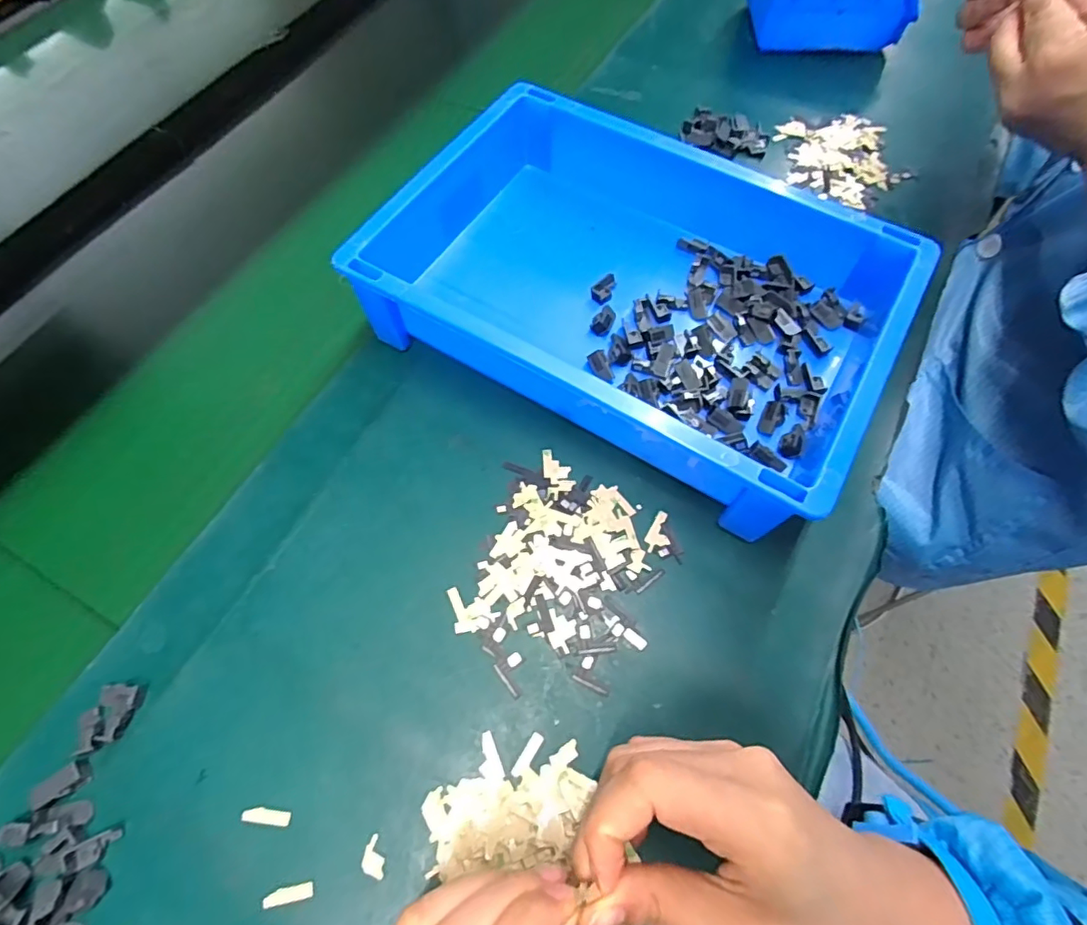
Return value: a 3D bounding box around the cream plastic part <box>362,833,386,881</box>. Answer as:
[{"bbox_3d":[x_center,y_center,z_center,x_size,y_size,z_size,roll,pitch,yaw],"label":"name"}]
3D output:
[{"bbox_3d":[-0.079,0.184,0.259,0.010,0.004,0.017,2,64,2],"label":"cream plastic part"}]

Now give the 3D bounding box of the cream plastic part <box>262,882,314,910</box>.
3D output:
[{"bbox_3d":[-0.116,0.197,0.252,0.021,0.004,0.006,-11,64,-4],"label":"cream plastic part"}]

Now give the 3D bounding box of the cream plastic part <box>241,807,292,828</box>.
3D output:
[{"bbox_3d":[-0.133,0.169,0.264,0.022,0.004,0.007,7,64,5],"label":"cream plastic part"}]

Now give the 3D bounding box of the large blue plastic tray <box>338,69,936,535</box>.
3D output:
[{"bbox_3d":[0.062,-0.119,0.365,0.308,0.071,0.227,28,68,15],"label":"large blue plastic tray"}]

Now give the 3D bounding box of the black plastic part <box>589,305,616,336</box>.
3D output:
[{"bbox_3d":[0.041,-0.097,0.372,0.013,0.006,0.025,24,67,14],"label":"black plastic part"}]

